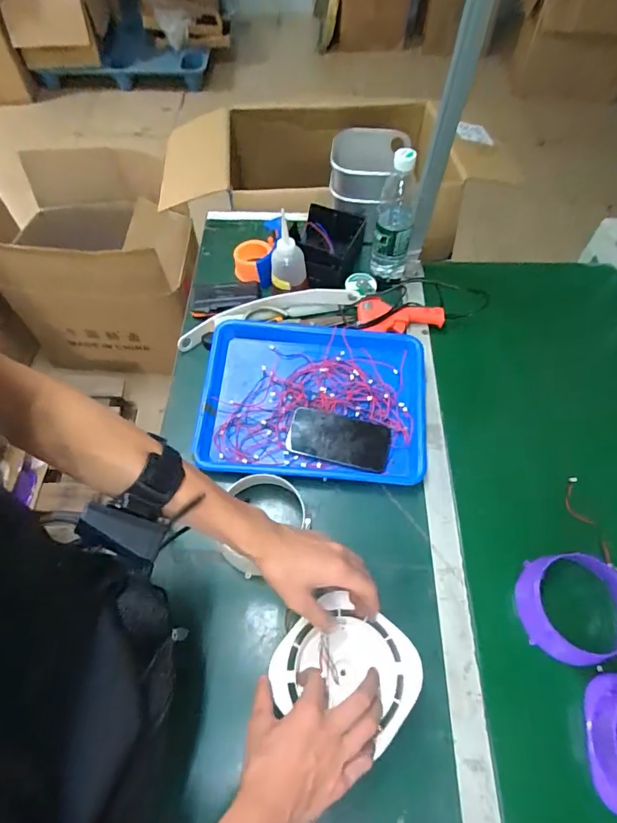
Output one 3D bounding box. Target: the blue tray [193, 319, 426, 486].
[{"bbox_3d":[0.008,-0.018,0.708,0.343,0.041,0.253,4,61,3],"label":"blue tray"}]

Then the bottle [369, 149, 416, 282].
[{"bbox_3d":[0.151,-0.337,0.793,0.066,0.229,0.074,10,62,6],"label":"bottle"}]

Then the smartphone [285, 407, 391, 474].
[{"bbox_3d":[0.044,0.040,0.678,0.148,0.009,0.075,12,69,7],"label":"smartphone"}]

